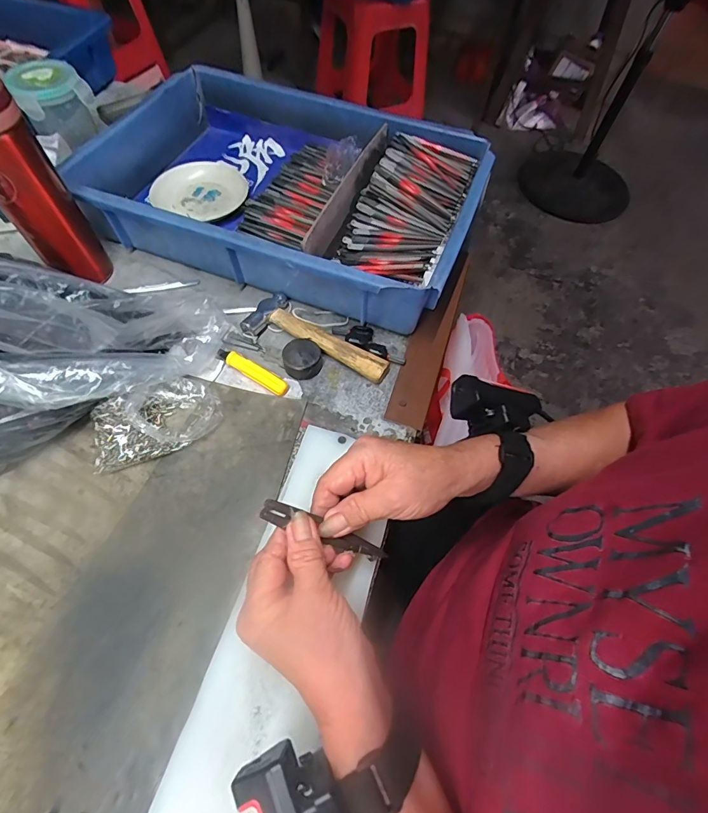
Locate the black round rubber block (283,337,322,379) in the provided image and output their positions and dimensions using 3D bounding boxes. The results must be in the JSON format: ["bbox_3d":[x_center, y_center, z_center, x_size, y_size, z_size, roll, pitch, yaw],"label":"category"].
[{"bbox_3d":[-0.052,-0.050,0.422,0.037,0.021,0.040,1,60,-2],"label":"black round rubber block"}]

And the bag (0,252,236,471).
[{"bbox_3d":[-0.265,-0.061,0.344,0.297,0.152,0.147,-24,64,-15],"label":"bag"}]

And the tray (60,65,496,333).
[{"bbox_3d":[-0.075,-0.262,0.509,0.426,0.081,0.291,19,61,9],"label":"tray"}]

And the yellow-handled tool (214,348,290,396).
[{"bbox_3d":[-0.102,-0.036,0.418,0.083,0.015,0.017,31,64,15],"label":"yellow-handled tool"}]

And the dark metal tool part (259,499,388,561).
[{"bbox_3d":[-0.017,0.088,0.289,0.106,0.009,0.013,34,55,-32],"label":"dark metal tool part"}]

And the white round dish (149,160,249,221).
[{"bbox_3d":[-0.193,-0.280,0.544,0.119,0.024,0.104,-37,68,-21],"label":"white round dish"}]

